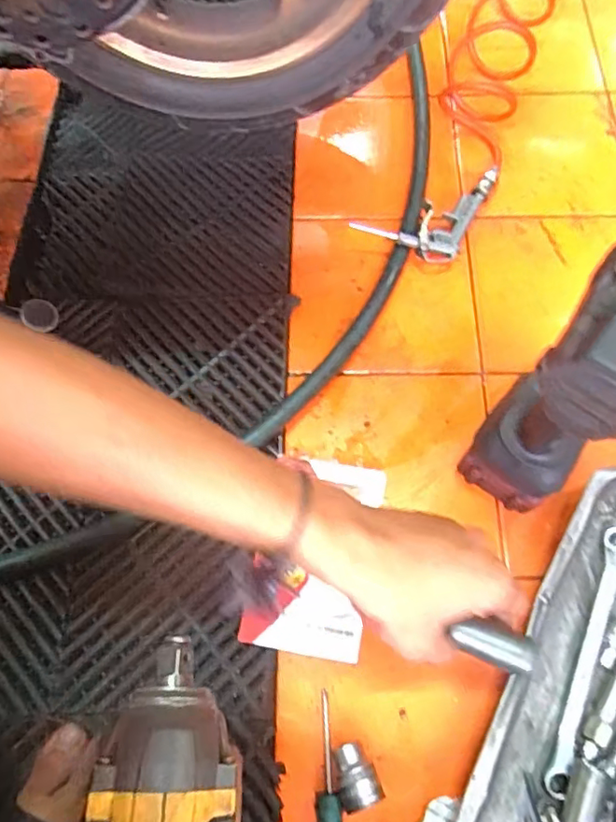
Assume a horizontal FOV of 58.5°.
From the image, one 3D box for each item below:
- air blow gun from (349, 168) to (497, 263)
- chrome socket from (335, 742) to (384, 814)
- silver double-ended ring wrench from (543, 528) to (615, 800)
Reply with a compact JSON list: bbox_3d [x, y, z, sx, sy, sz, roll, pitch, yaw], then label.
[{"bbox_3d":[0.148,-0.206,0.611,0.176,0.027,0.081,-23,69,-7],"label":"air blow gun"},{"bbox_3d":[0.035,0.275,0.418,0.032,0.031,0.041,-20,69,-6],"label":"chrome socket"},{"bbox_3d":[0.225,0.192,0.438,0.018,0.010,0.210,23,71,11],"label":"silver double-ended ring wrench"}]

